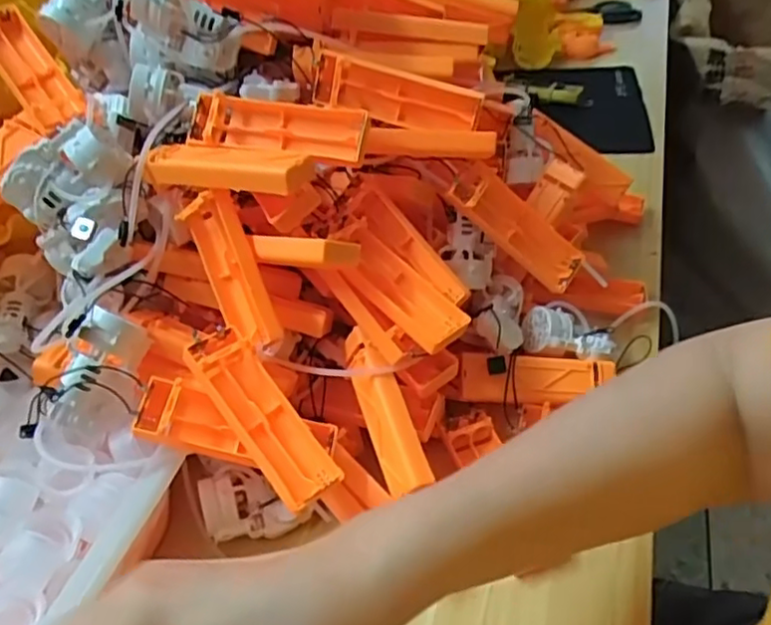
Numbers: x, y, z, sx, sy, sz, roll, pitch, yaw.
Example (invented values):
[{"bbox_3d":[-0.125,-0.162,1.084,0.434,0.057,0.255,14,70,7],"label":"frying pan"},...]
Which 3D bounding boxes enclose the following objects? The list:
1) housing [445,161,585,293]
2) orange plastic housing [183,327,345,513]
[{"bbox_3d":[0.091,-0.057,0.456,0.030,0.112,0.022,-38,24,37],"label":"housing"},{"bbox_3d":[-0.069,0.058,0.369,0.033,0.025,0.108,-32,74,-26],"label":"orange plastic housing"}]

